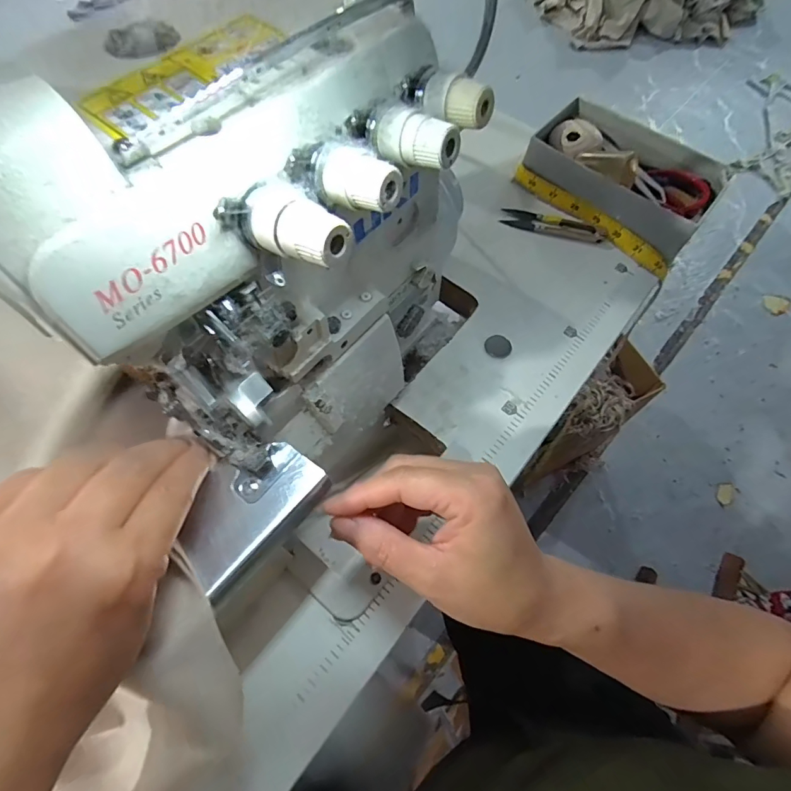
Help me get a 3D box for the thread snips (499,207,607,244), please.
[{"bbox_3d":[0.159,-0.169,0.457,0.103,0.012,0.032,18,66,8],"label":"thread snips"}]

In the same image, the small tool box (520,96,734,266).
[{"bbox_3d":[0.232,-0.228,0.456,0.178,0.047,0.114,38,70,16],"label":"small tool box"}]

